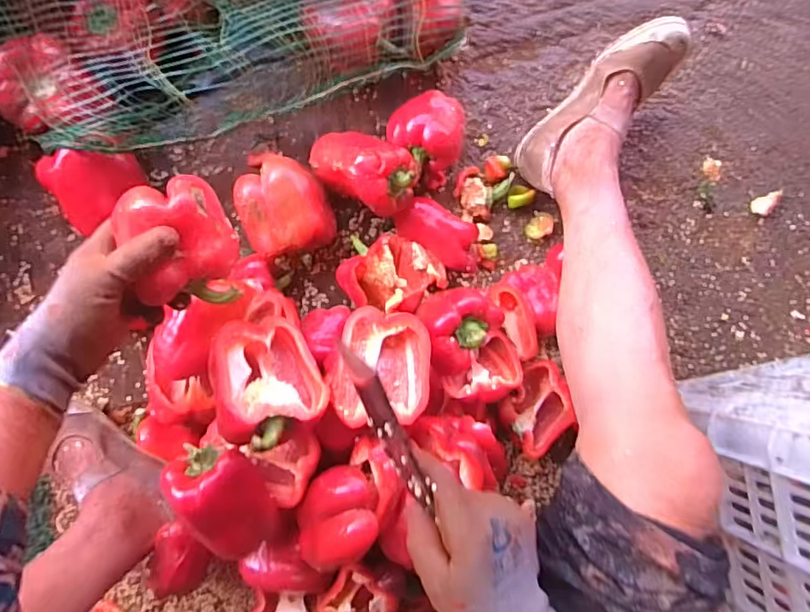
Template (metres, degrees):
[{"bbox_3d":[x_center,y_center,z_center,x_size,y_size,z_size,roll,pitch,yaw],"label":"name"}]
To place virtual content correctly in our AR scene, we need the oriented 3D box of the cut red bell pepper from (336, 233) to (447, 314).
[{"bbox_3d":[-0.012,-0.039,0.625,0.123,0.060,0.088,11,89,-6],"label":"cut red bell pepper"}]

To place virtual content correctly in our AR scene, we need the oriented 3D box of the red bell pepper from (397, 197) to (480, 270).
[{"bbox_3d":[0.047,-0.086,0.660,0.113,0.065,0.057,33,87,-5],"label":"red bell pepper"}]

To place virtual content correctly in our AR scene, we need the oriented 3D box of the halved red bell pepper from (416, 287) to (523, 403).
[{"bbox_3d":[0.075,0.041,0.596,0.105,0.087,0.123,-9,91,-6],"label":"halved red bell pepper"}]

